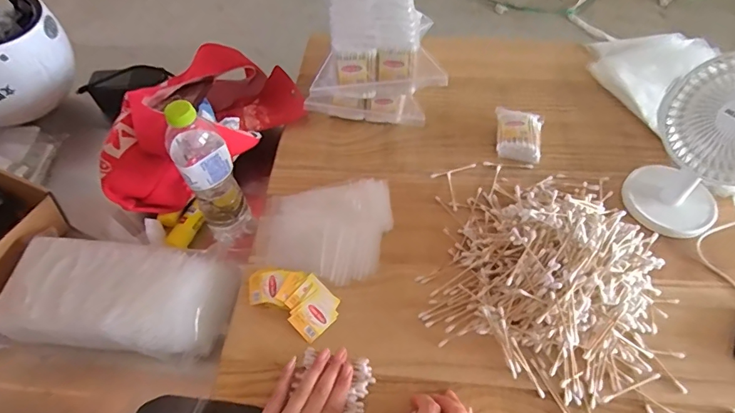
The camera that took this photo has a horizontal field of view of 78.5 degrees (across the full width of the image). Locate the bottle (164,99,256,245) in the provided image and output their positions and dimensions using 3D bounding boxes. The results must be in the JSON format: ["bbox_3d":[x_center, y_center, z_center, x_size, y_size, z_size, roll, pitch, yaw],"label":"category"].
[{"bbox_3d":[-0.204,-0.037,0.589,0.065,0.232,0.073,-29,59,-18],"label":"bottle"}]

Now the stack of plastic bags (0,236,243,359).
[{"bbox_3d":[-0.305,0.109,0.557,0.267,0.052,0.132,5,56,3],"label":"stack of plastic bags"}]

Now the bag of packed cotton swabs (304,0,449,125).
[{"bbox_3d":[0.004,-0.243,0.696,0.190,0.147,0.212,-1,56,-1],"label":"bag of packed cotton swabs"}]

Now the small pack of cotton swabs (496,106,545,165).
[{"bbox_3d":[0.223,-0.106,0.668,0.069,0.032,0.082,12,57,8],"label":"small pack of cotton swabs"}]

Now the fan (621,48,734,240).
[{"bbox_3d":[0.407,-0.070,0.534,0.146,0.205,0.118,37,63,22],"label":"fan"}]

